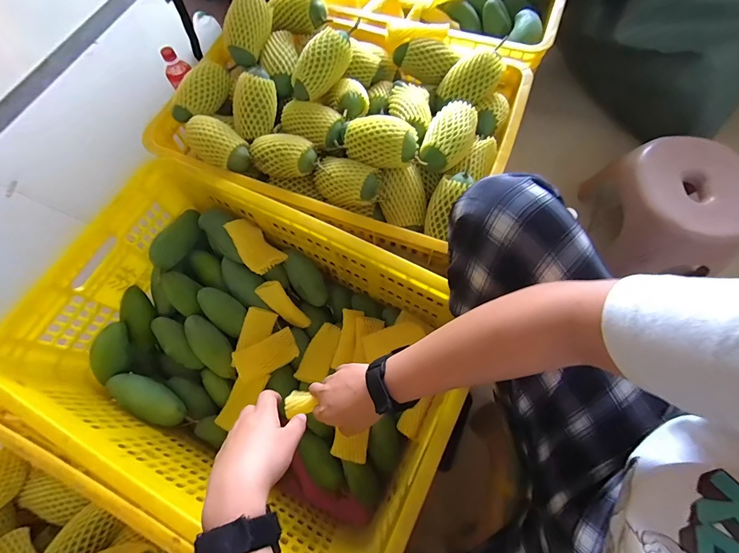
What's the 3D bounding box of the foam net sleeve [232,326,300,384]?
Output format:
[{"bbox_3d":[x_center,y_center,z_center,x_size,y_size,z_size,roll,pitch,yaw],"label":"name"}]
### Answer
[{"bbox_3d":[-0.179,0.138,0.627,0.107,0.013,0.063,-24,63,-29],"label":"foam net sleeve"}]

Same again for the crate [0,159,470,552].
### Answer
[{"bbox_3d":[-0.170,0.127,0.592,0.583,0.265,0.397,26,72,12],"label":"crate"}]

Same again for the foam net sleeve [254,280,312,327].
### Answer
[{"bbox_3d":[-0.154,0.054,0.650,0.038,0.033,0.111,-46,114,-14],"label":"foam net sleeve"}]

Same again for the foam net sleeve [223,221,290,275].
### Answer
[{"bbox_3d":[-0.203,-0.053,0.621,0.105,0.018,0.060,48,56,-12],"label":"foam net sleeve"}]

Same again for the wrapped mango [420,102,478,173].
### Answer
[{"bbox_3d":[0.127,-0.217,0.568,0.069,0.064,0.116,26,72,12],"label":"wrapped mango"}]

